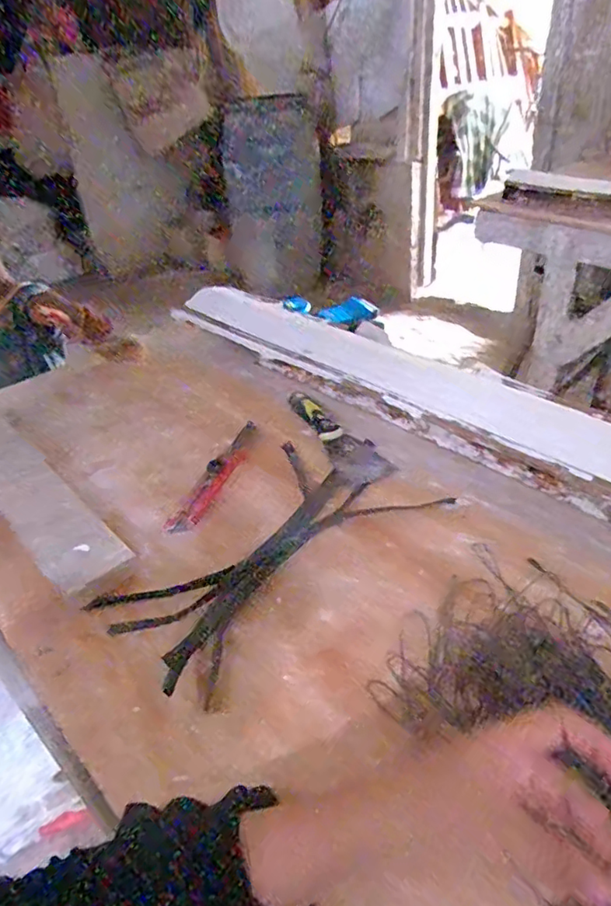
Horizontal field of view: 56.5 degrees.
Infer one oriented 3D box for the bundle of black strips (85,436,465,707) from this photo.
[{"bbox_3d":[-0.030,0.085,0.542,0.166,0.016,0.313,26,47,36],"label":"bundle of black strips"}]

